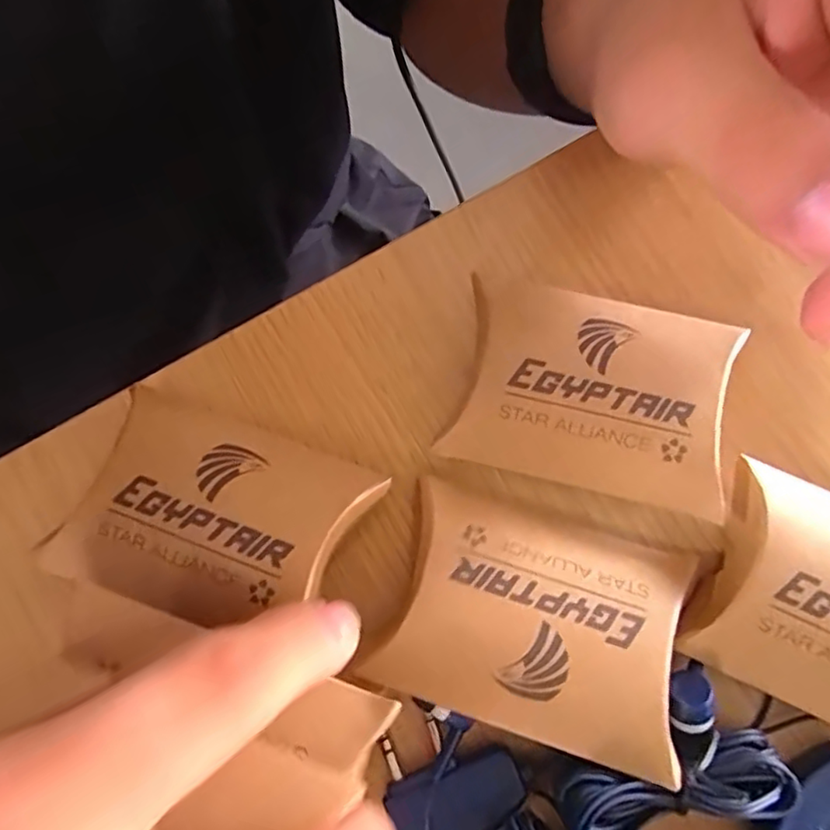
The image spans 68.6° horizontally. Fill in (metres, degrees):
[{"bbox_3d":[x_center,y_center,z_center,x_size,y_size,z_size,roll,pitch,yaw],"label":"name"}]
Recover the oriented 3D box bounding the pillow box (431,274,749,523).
[{"bbox_3d":[0.049,-0.006,0.171,0.071,0.020,0.055,13,79,4],"label":"pillow box"}]

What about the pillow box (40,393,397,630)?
[{"bbox_3d":[-0.053,0.027,0.164,0.071,0.023,0.050,20,79,5],"label":"pillow box"}]

